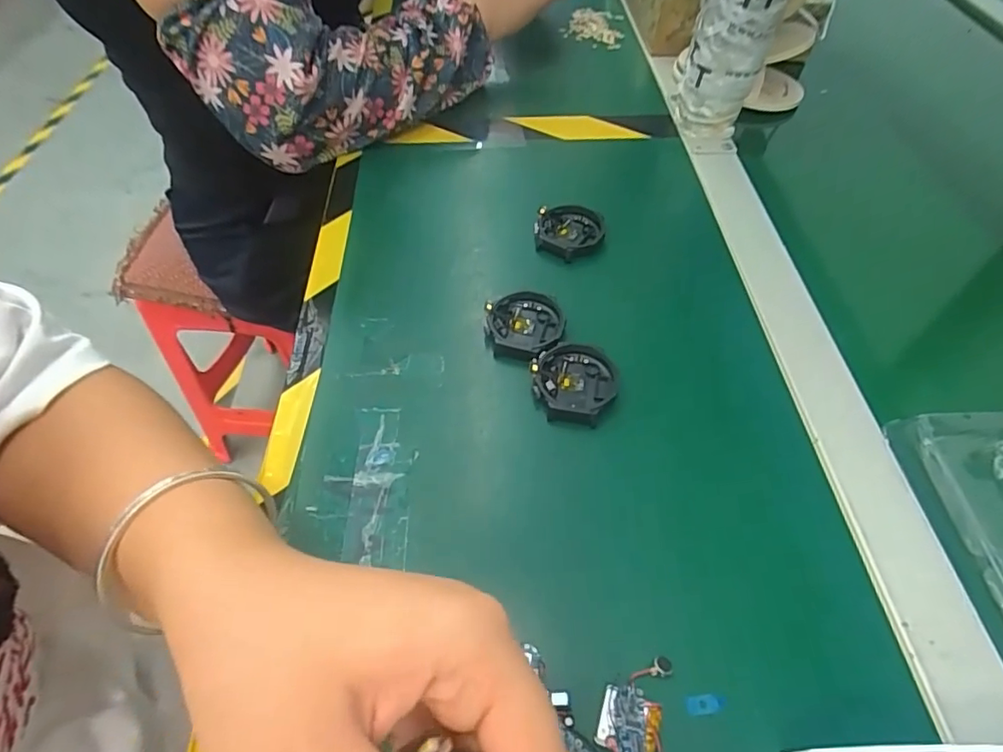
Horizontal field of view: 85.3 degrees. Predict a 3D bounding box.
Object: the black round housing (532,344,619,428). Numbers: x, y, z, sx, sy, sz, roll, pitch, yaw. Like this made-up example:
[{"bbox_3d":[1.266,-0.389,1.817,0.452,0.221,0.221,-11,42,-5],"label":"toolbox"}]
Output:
[{"bbox_3d":[0.044,0.006,0.321,0.048,0.013,0.052,0,53,0],"label":"black round housing"}]

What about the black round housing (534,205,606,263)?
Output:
[{"bbox_3d":[0.050,-0.106,0.401,0.050,0.014,0.048,4,53,3],"label":"black round housing"}]

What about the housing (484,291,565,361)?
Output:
[{"bbox_3d":[0.015,-0.032,0.346,0.048,0.011,0.053,2,53,2],"label":"housing"}]

